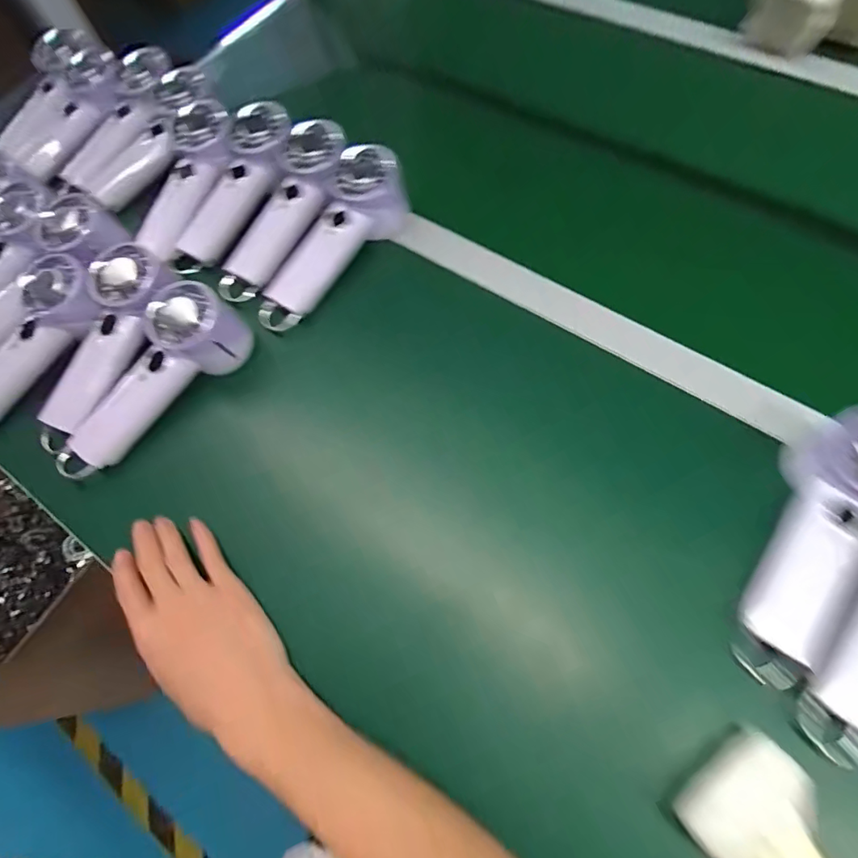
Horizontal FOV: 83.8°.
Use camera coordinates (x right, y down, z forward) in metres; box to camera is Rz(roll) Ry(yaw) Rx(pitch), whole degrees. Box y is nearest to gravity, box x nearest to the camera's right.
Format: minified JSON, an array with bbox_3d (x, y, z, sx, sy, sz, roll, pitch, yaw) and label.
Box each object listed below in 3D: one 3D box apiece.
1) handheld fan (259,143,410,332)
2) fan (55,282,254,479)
[{"bbox_3d":[-0.096,-0.180,0.474,0.071,0.056,0.196,41,95,17],"label":"handheld fan"},{"bbox_3d":[-0.244,-0.041,0.419,0.065,0.063,0.191,42,88,17],"label":"fan"}]

